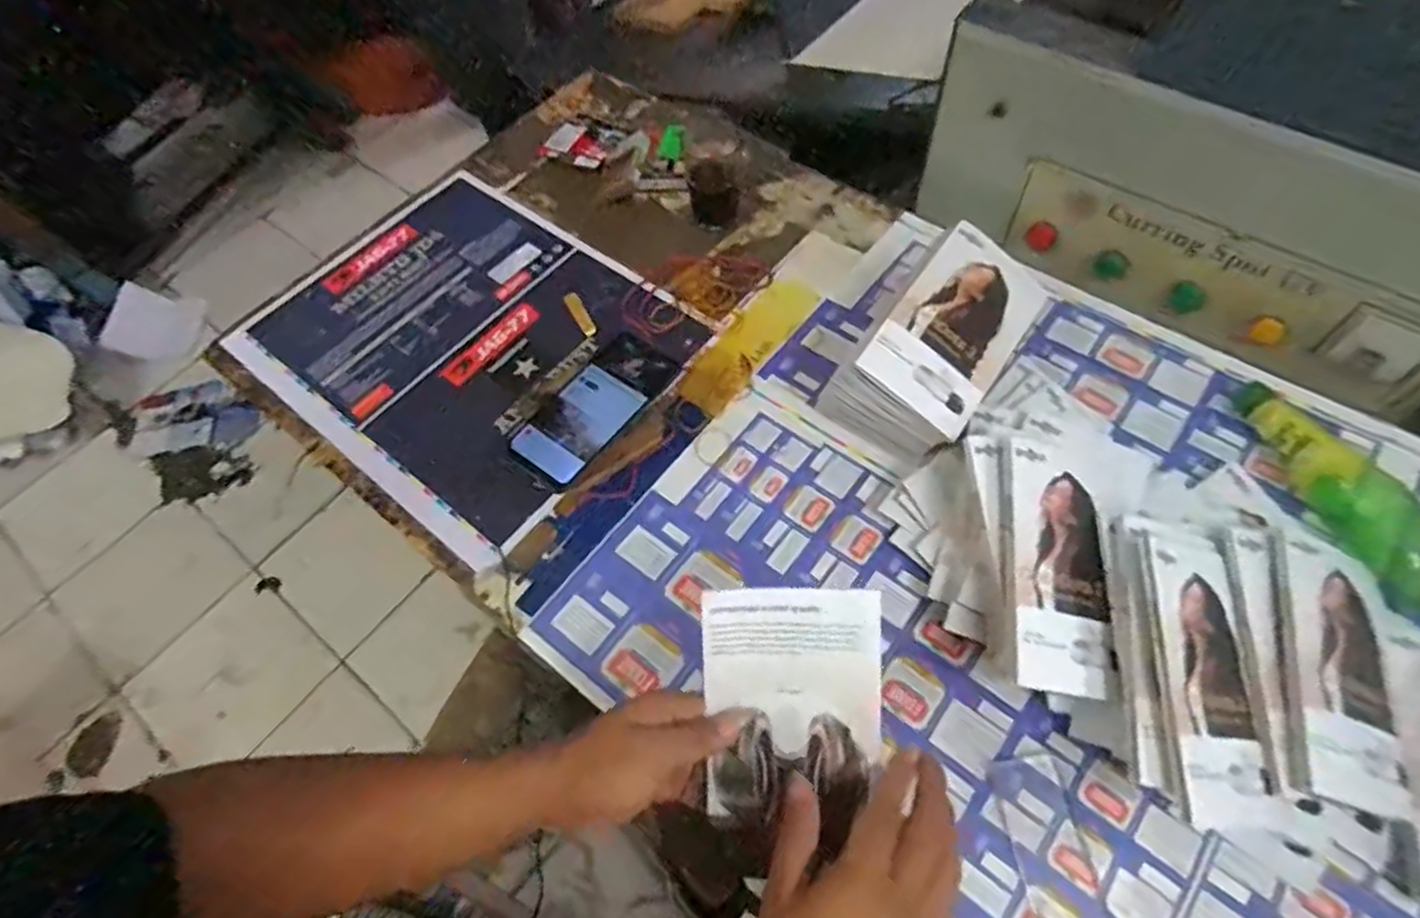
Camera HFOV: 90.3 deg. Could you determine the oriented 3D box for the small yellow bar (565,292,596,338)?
[{"bbox_3d":[-0.135,-0.151,0.730,0.016,0.006,0.058,-28,64,-10],"label":"small yellow bar"}]

